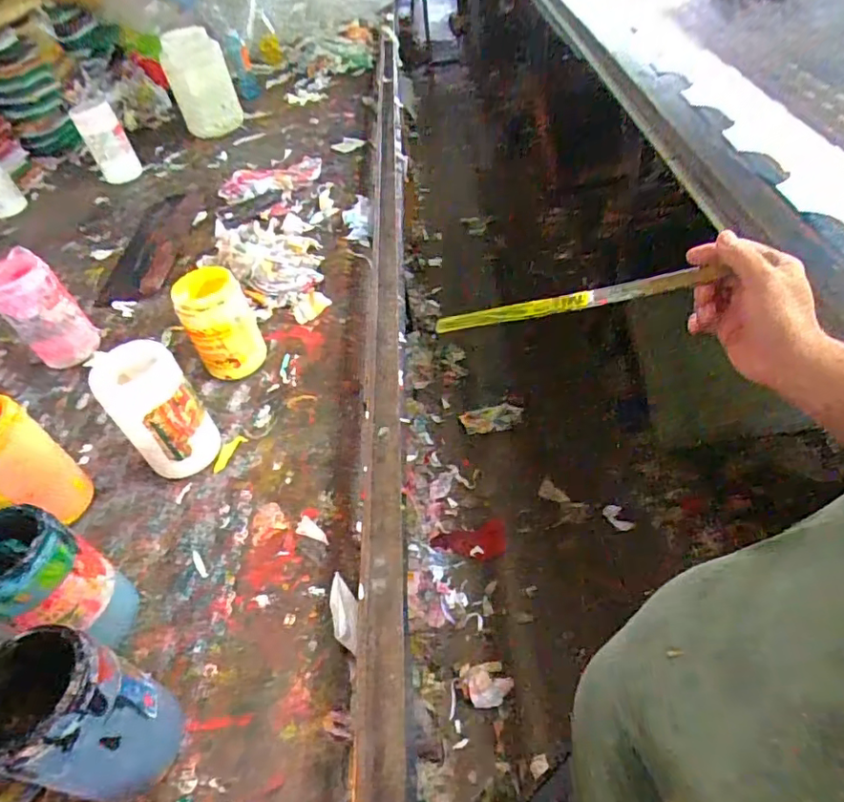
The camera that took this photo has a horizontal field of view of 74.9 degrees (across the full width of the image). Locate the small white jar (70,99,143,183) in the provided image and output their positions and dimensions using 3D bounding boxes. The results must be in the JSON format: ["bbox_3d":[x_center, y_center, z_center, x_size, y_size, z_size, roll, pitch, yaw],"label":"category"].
[{"bbox_3d":[-0.795,-0.653,1.399,0.102,0.173,0.079,-28,49,-16],"label":"small white jar"}]

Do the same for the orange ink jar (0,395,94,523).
[{"bbox_3d":[-0.481,0.081,0.659,0.098,0.171,0.096,27,57,30],"label":"orange ink jar"}]

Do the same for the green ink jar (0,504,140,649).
[{"bbox_3d":[-0.357,0.184,0.534,0.082,0.170,0.090,-5,46,5],"label":"green ink jar"}]

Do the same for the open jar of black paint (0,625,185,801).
[{"bbox_3d":[-0.276,0.257,0.455,0.099,0.169,0.092,-5,46,5],"label":"open jar of black paint"}]

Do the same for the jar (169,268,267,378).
[{"bbox_3d":[-0.295,-0.111,0.810,0.093,0.163,0.087,-5,46,5],"label":"jar"}]

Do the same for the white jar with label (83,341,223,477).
[{"bbox_3d":[-0.328,0.017,0.697,0.101,0.160,0.100,-36,51,-23],"label":"white jar with label"}]

